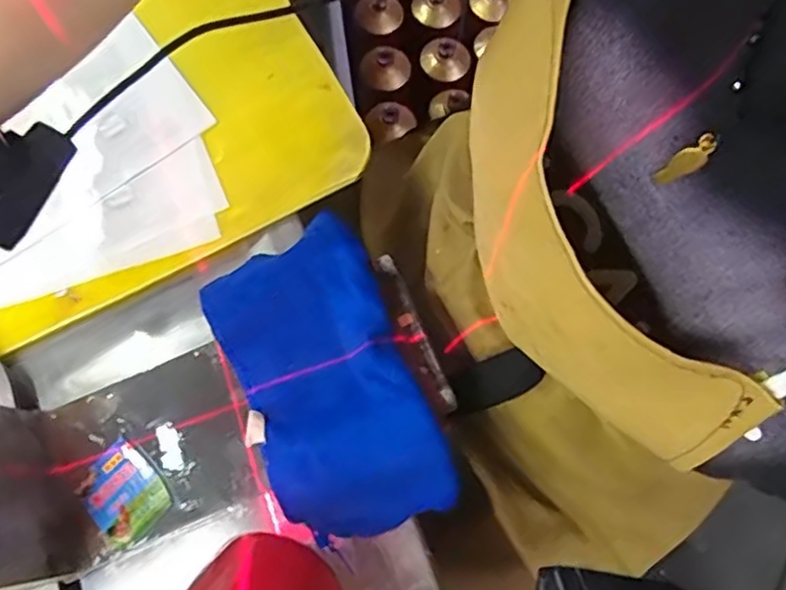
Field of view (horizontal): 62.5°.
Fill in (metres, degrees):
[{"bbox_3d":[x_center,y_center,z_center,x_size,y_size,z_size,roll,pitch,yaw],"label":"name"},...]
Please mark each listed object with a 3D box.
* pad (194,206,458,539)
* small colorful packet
[{"bbox_3d":[-0.039,0.051,0.385,0.098,0.050,0.181,-24,73,-7],"label":"pad"},{"bbox_3d":[-0.162,0.118,0.387,0.053,0.004,0.044,42,77,13],"label":"small colorful packet"}]

